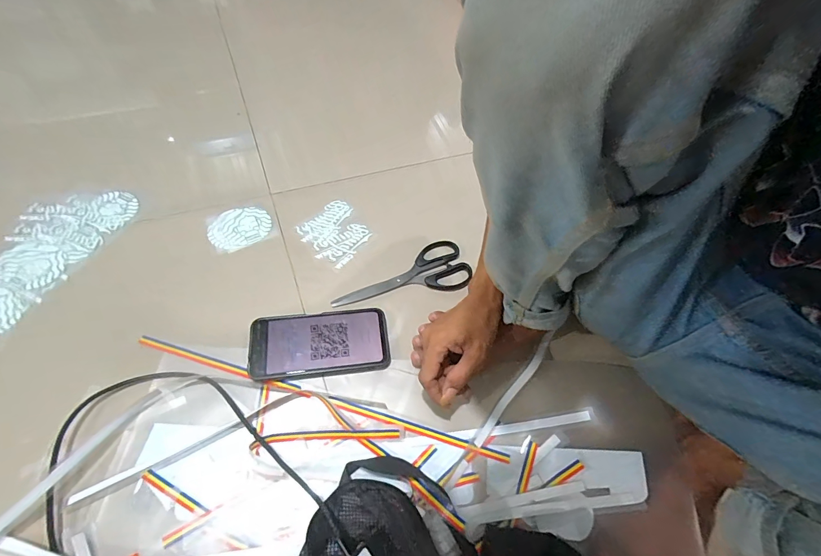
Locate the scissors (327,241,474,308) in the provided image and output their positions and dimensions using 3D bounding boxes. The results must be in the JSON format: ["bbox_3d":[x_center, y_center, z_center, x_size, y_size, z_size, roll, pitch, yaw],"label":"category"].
[{"bbox_3d":[-0.012,0.002,0.516,0.195,0.006,0.077,-19,63,-15],"label":"scissors"}]

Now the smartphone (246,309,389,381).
[{"bbox_3d":[-0.111,0.081,0.457,0.164,0.015,0.078,-6,60,-7],"label":"smartphone"}]

